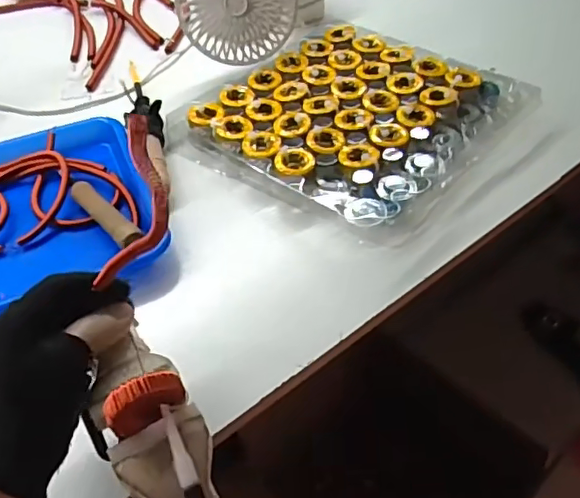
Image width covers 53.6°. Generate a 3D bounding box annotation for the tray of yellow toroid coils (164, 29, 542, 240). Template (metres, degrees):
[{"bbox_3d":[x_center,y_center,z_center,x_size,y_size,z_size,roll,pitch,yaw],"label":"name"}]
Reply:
[{"bbox_3d":[0.067,-0.149,0.628,0.294,0.035,0.285,33,56,30],"label":"tray of yellow toroid coils"}]

